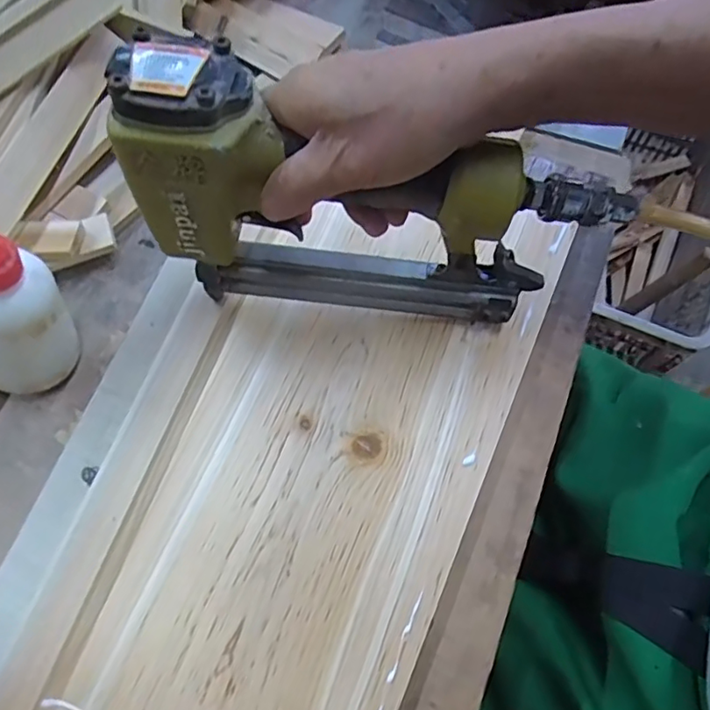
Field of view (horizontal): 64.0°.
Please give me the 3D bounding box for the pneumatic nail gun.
[{"bbox_3d":[0.015,-0.079,0.308,0.241,0.166,0.052,2,69,1],"label":"pneumatic nail gun"}]

